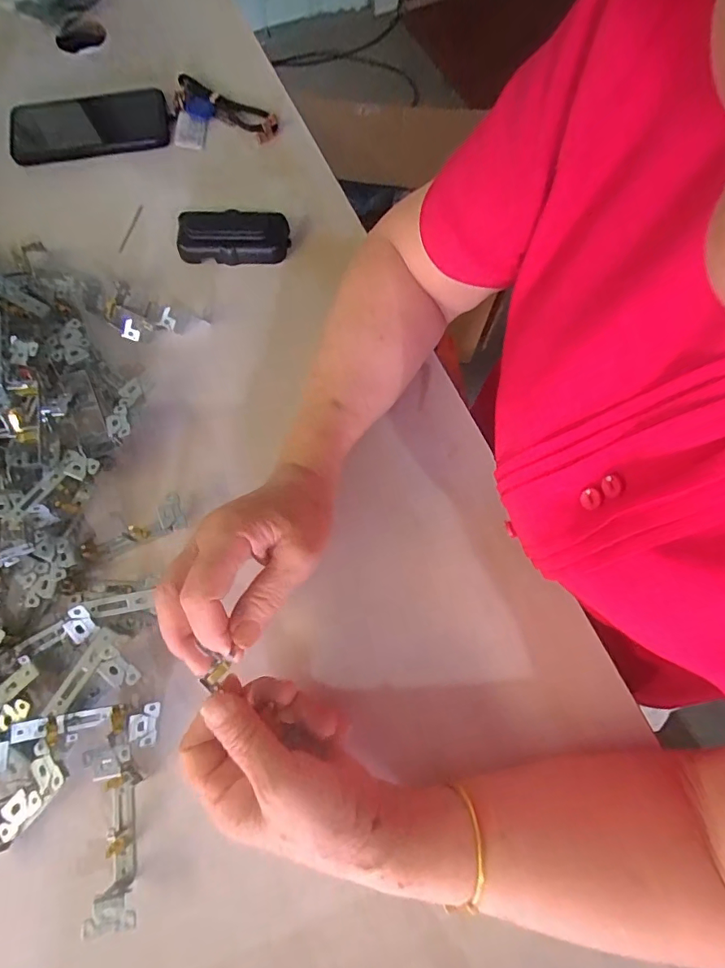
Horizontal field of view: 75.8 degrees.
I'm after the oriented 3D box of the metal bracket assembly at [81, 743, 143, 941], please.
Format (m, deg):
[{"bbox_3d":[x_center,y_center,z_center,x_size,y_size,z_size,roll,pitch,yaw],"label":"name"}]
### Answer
[{"bbox_3d":[-0.167,0.233,0.314,0.030,0.026,0.104,-9,73,-3],"label":"metal bracket assembly"}]

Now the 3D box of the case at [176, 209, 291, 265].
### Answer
[{"bbox_3d":[-0.128,-0.245,0.462,0.105,0.026,0.046,2,73,0],"label":"case"}]

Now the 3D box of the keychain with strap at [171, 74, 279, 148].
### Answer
[{"bbox_3d":[-0.156,-0.421,0.521,0.111,0.019,0.097,-9,73,-3],"label":"keychain with strap"}]

